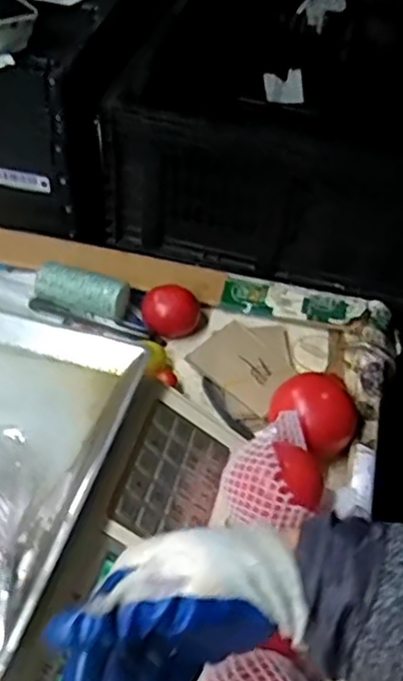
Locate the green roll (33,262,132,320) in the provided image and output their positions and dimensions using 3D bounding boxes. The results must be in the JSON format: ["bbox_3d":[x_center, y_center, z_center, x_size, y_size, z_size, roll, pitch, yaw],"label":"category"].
[{"bbox_3d":[-0.131,-0.058,0.754,0.105,0.037,0.048,14,49,8],"label":"green roll"}]

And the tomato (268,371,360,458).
[{"bbox_3d":[0.105,0.069,0.648,0.080,0.059,0.082,-21,53,-21],"label":"tomato"}]

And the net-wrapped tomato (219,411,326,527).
[{"bbox_3d":[0.062,0.117,0.581,0.083,0.081,0.105,11,48,6],"label":"net-wrapped tomato"}]

